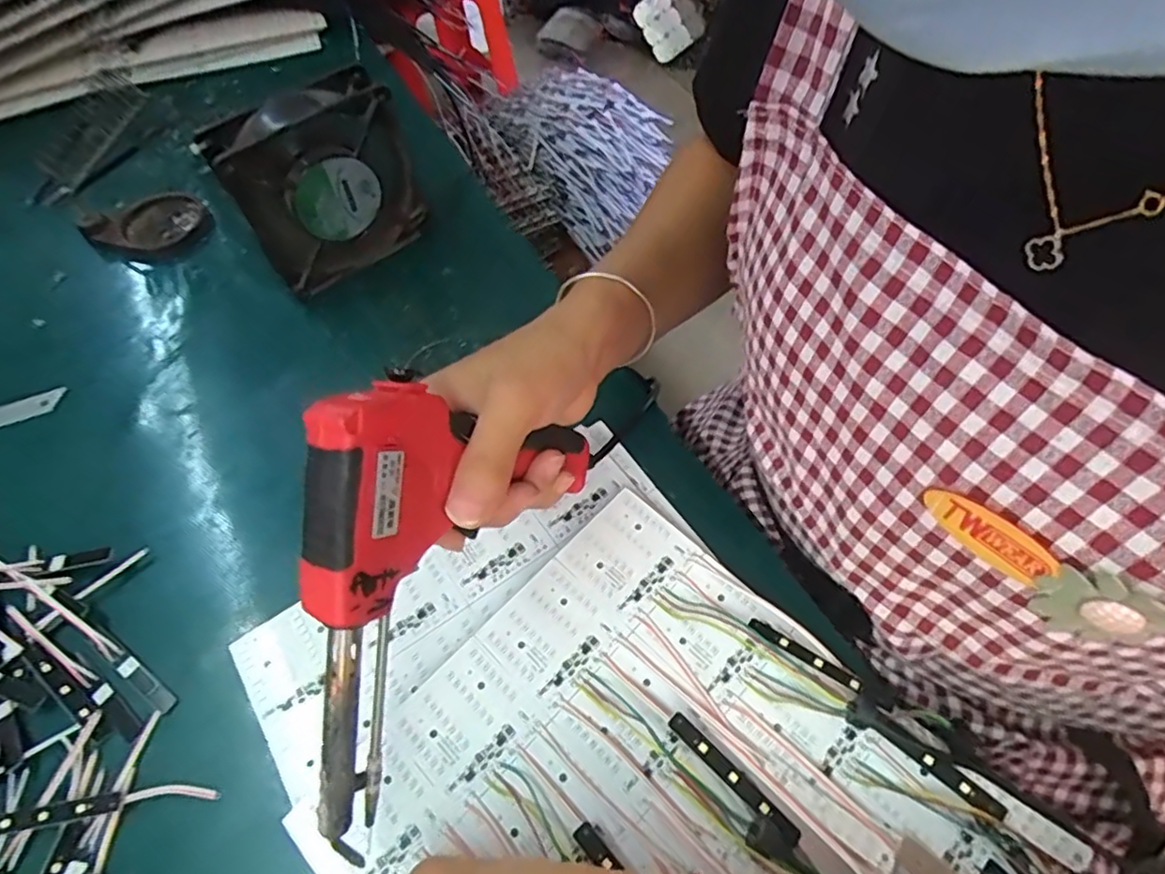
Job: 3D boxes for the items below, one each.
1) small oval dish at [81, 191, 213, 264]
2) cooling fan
[{"bbox_3d":[-0.349,-0.171,0.528,0.087,0.023,0.078,-42,64,-19],"label":"small oval dish"},{"bbox_3d":[-0.177,-0.173,0.458,0.120,0.124,0.038,-36,63,-17],"label":"cooling fan"}]

